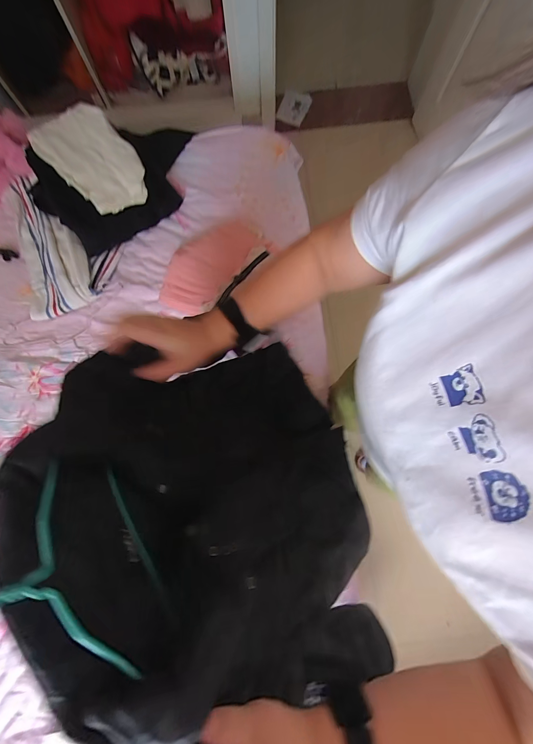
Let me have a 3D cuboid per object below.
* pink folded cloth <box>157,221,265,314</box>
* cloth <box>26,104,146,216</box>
[{"bbox_3d":[-0.158,-0.313,0.830,0.175,0.072,0.339,40,81,10],"label":"pink folded cloth"},{"bbox_3d":[-0.456,-0.570,0.780,0.202,0.058,0.277,-44,109,-7],"label":"cloth"}]

